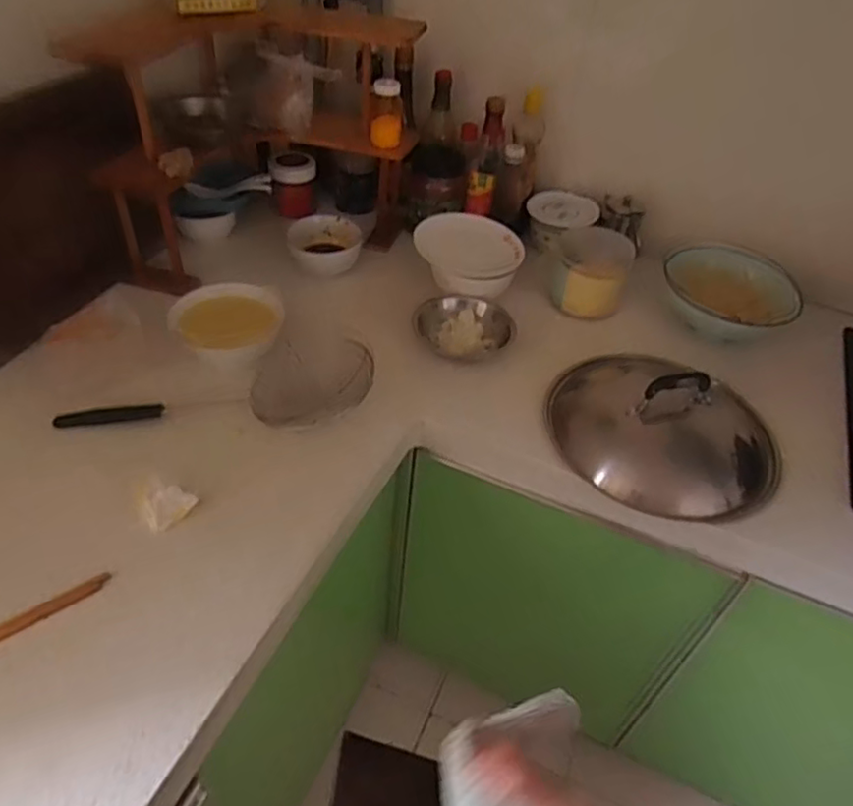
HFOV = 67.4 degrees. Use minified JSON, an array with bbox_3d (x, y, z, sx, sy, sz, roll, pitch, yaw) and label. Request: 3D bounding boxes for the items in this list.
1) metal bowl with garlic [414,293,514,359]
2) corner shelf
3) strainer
[{"bbox_3d":[0.052,-0.108,0.928,0.135,0.035,0.133,3,43,-3],"label":"metal bowl with garlic"},{"bbox_3d":[-0.287,-0.440,1.035,0.483,0.342,0.298,-21,49,-26],"label":"corner shelf"},{"bbox_3d":[-0.261,-0.027,0.820,0.389,0.057,0.133,-2,44,-9],"label":"strainer"}]

